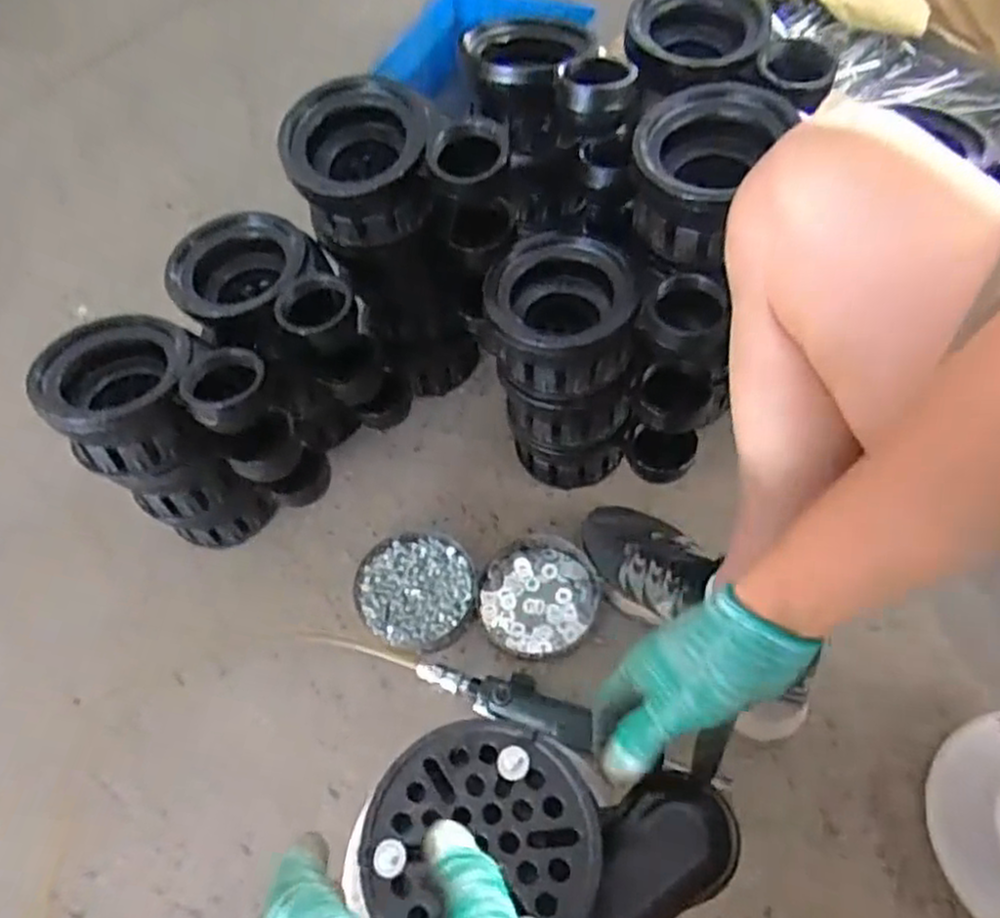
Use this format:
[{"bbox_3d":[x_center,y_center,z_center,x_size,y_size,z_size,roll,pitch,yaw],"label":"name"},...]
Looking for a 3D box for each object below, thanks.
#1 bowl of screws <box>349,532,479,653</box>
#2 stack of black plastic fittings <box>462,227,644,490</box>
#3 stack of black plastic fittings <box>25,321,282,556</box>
[{"bbox_3d":[-0.093,0.151,0.824,0.134,0.035,0.125,-3,58,4],"label":"bowl of screws"},{"bbox_3d":[0.063,-0.091,0.814,0.153,0.278,0.145,-3,58,4],"label":"stack of black plastic fittings"},{"bbox_3d":[-0.329,-0.008,0.787,0.185,0.275,0.156,29,65,21],"label":"stack of black plastic fittings"}]

